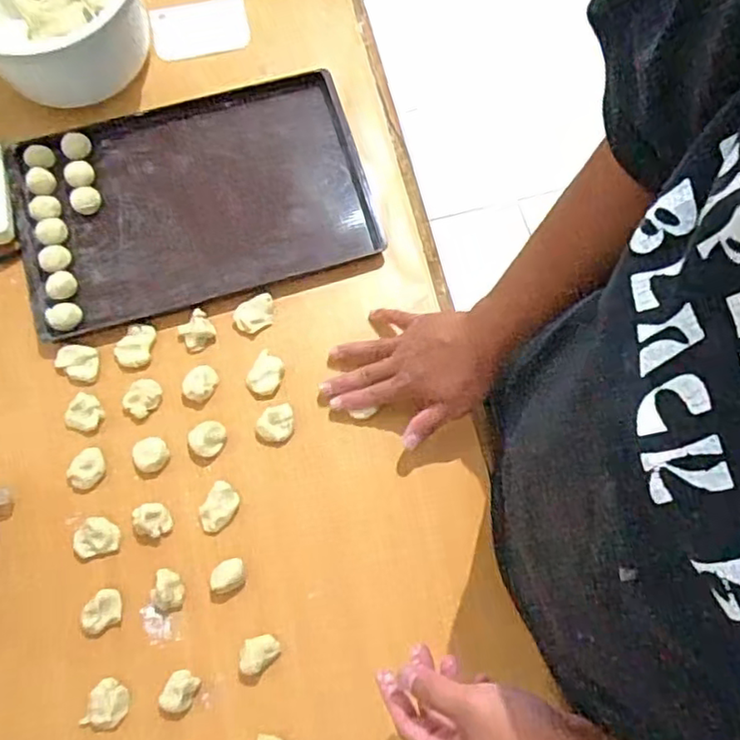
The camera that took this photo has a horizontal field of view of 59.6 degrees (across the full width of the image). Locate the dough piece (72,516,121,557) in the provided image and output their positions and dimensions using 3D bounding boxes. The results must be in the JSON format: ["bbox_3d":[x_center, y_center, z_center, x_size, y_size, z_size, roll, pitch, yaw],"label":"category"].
[{"bbox_3d":[-0.263,0.159,0.621,0.043,0.011,0.034,-11,75,-4],"label":"dough piece"}]

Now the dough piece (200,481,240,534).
[{"bbox_3d":[-0.147,0.133,0.628,0.030,0.012,0.047,27,75,6],"label":"dough piece"}]

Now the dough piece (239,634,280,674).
[{"bbox_3d":[-0.103,0.259,0.592,0.038,0.016,0.026,-41,79,-11],"label":"dough piece"}]

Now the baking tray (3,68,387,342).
[{"bbox_3d":[-0.193,-0.186,0.710,0.367,0.026,0.243,-16,75,-6],"label":"baking tray"}]

